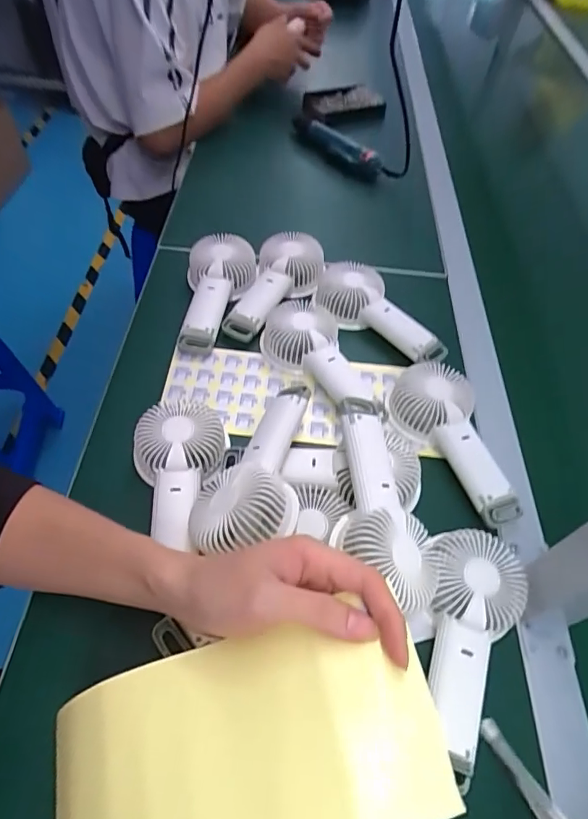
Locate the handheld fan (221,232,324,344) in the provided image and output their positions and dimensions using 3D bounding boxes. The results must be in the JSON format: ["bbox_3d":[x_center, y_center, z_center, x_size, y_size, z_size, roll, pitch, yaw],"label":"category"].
[{"bbox_3d":[-0.022,-0.154,0.601,0.084,0.039,0.175,19,55,8],"label":"handheld fan"}]

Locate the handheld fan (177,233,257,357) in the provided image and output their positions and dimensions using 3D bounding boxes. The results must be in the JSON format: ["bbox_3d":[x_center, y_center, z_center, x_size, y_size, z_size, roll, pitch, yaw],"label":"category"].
[{"bbox_3d":[-0.095,-0.143,0.590,0.083,0.044,0.172,6,54,-1],"label":"handheld fan"}]

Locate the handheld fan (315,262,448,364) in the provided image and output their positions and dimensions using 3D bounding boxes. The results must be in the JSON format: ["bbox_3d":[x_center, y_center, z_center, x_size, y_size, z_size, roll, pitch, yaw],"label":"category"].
[{"bbox_3d":[0.106,-0.117,0.593,0.182,0.041,0.085,31,58,16],"label":"handheld fan"}]

